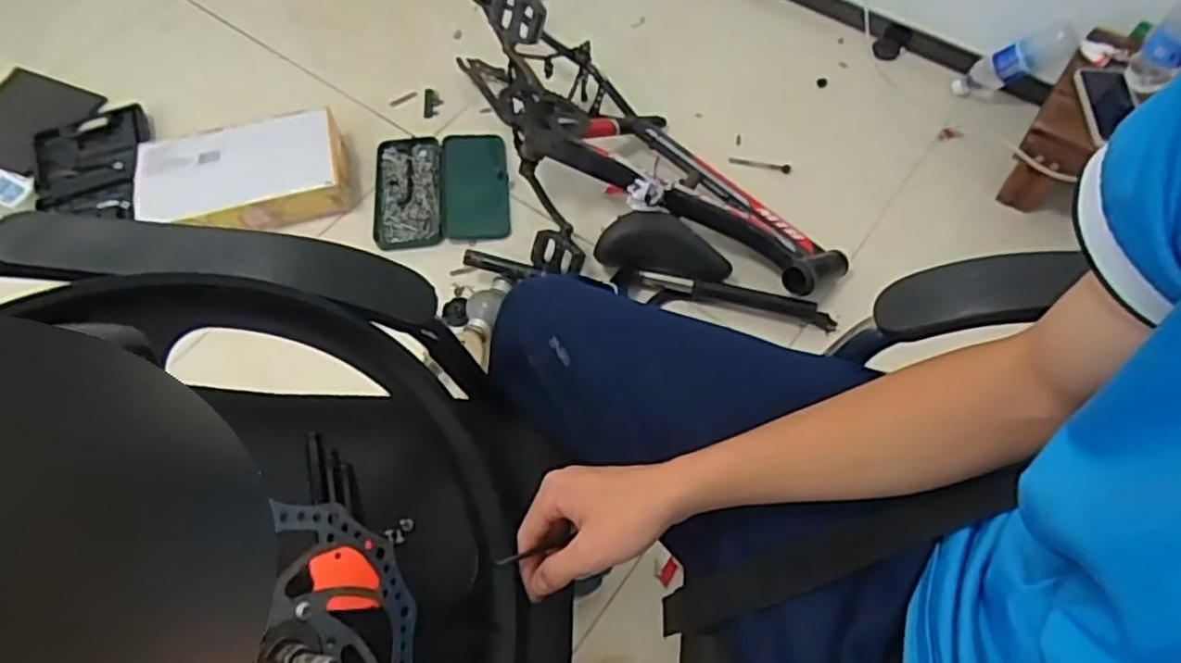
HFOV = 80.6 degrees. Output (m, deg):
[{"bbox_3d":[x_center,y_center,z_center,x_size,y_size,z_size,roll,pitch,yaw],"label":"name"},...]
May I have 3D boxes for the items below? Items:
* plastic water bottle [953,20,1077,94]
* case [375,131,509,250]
[{"bbox_3d":[0.821,-0.529,1.355,0.066,0.214,0.062,32,57,-29],"label":"plastic water bottle"},{"bbox_3d":[-0.281,-0.267,1.308,0.243,0.042,0.258,-4,62,-1],"label":"case"}]

